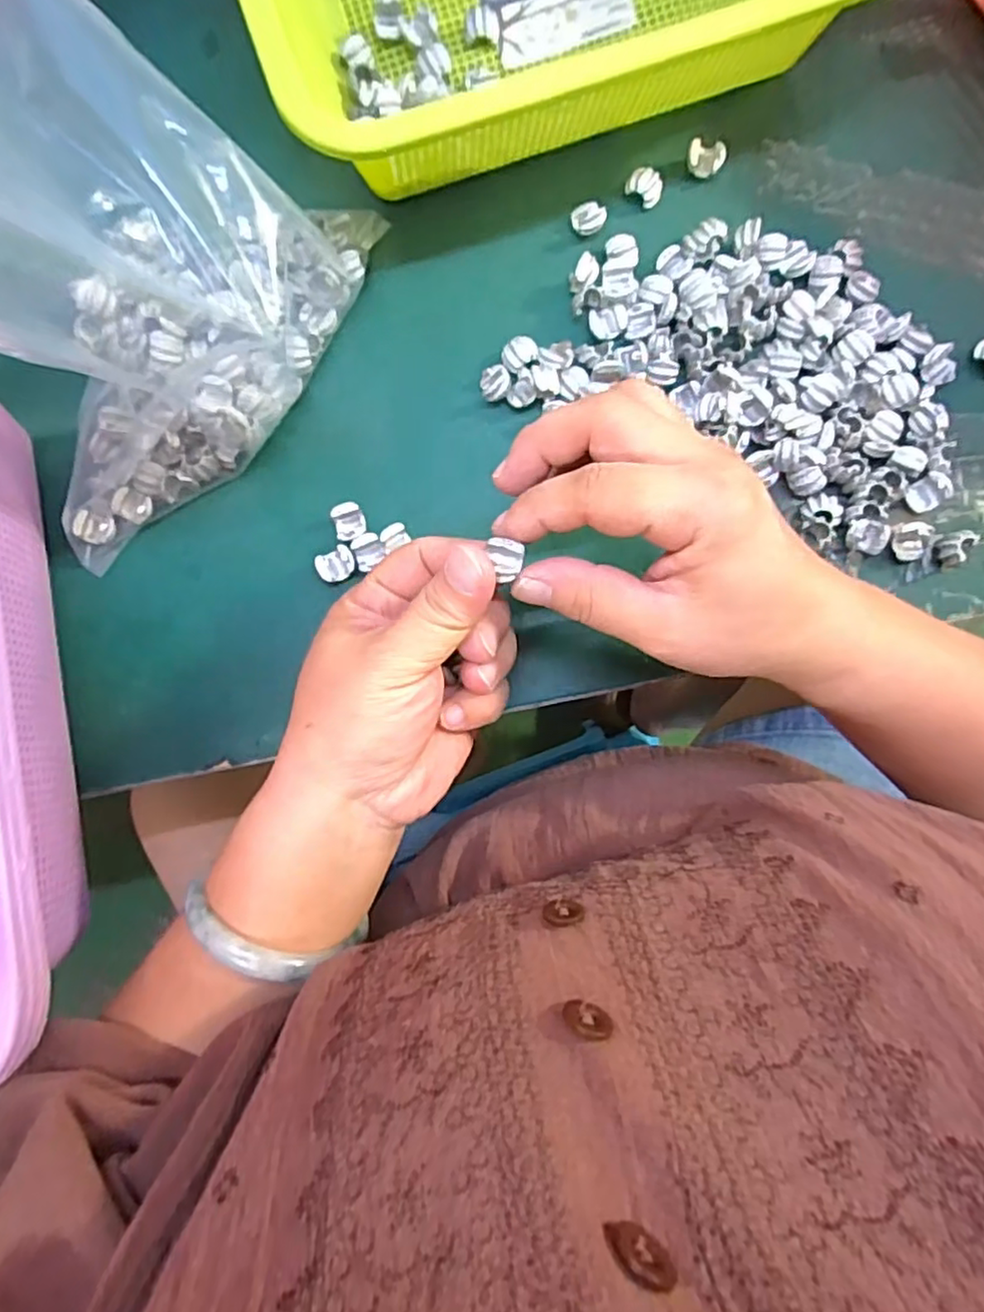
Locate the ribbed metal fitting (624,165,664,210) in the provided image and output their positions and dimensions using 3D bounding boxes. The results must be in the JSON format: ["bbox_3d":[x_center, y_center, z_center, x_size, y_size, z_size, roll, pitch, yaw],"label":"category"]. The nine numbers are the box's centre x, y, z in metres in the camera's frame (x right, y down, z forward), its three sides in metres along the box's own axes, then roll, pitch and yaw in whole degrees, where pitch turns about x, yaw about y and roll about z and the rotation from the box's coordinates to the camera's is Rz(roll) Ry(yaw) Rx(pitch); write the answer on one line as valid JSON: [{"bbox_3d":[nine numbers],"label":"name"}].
[{"bbox_3d":[0.074,-0.225,0.313,0.017,0.005,0.014,33,86,4],"label":"ribbed metal fitting"}]

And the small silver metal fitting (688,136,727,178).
[{"bbox_3d":[0.103,-0.240,0.316,0.018,0.008,0.014,21,86,3],"label":"small silver metal fitting"}]

